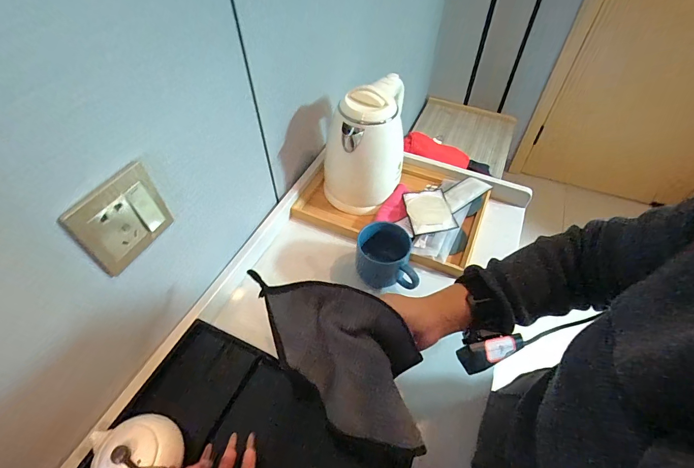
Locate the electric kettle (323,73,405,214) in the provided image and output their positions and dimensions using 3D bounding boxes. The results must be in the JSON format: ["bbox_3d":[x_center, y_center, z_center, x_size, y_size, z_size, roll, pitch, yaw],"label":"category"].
[{"bbox_3d":[0.034,-0.158,0.616,0.155,0.192,0.132,-7,51,-6],"label":"electric kettle"}]

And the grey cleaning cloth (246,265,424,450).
[{"bbox_3d":[-0.001,0.126,0.376,0.095,0.109,0.207,-35,59,-26],"label":"grey cleaning cloth"}]

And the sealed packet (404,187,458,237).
[{"bbox_3d":[0.145,-0.045,0.621,0.074,0.013,0.105,-3,50,-3],"label":"sealed packet"}]

